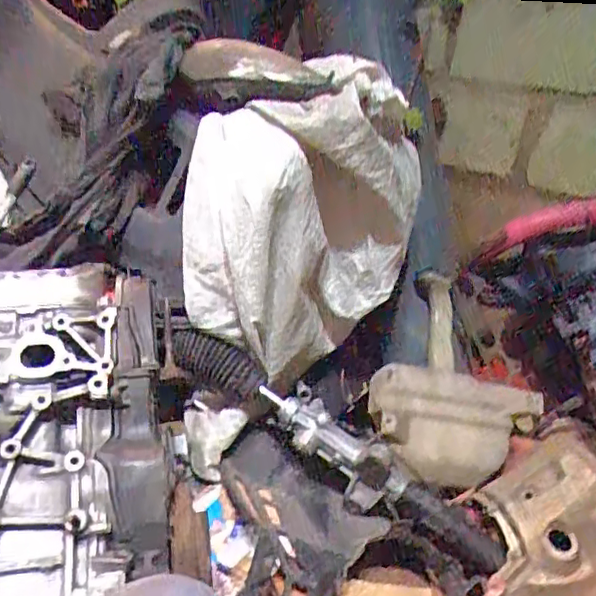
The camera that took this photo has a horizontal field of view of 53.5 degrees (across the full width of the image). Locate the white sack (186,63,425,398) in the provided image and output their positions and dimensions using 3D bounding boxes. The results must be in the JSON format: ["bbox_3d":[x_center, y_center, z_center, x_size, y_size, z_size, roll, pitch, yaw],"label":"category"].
[{"bbox_3d":[0.011,-0.112,0.979,0.184,0.500,0.397,25,28,39],"label":"white sack"}]

